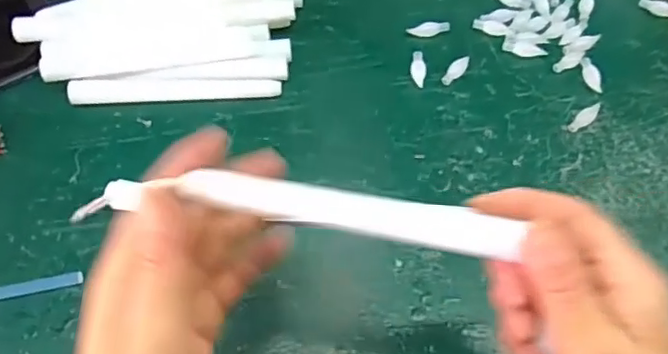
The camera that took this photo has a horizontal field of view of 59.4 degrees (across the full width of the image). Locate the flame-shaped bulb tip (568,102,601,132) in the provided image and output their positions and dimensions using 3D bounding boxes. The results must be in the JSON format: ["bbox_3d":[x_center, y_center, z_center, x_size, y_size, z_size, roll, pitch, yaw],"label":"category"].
[{"bbox_3d":[0.178,-0.042,0.416,0.032,0.006,0.010,-37,68,-17],"label":"flame-shaped bulb tip"}]

